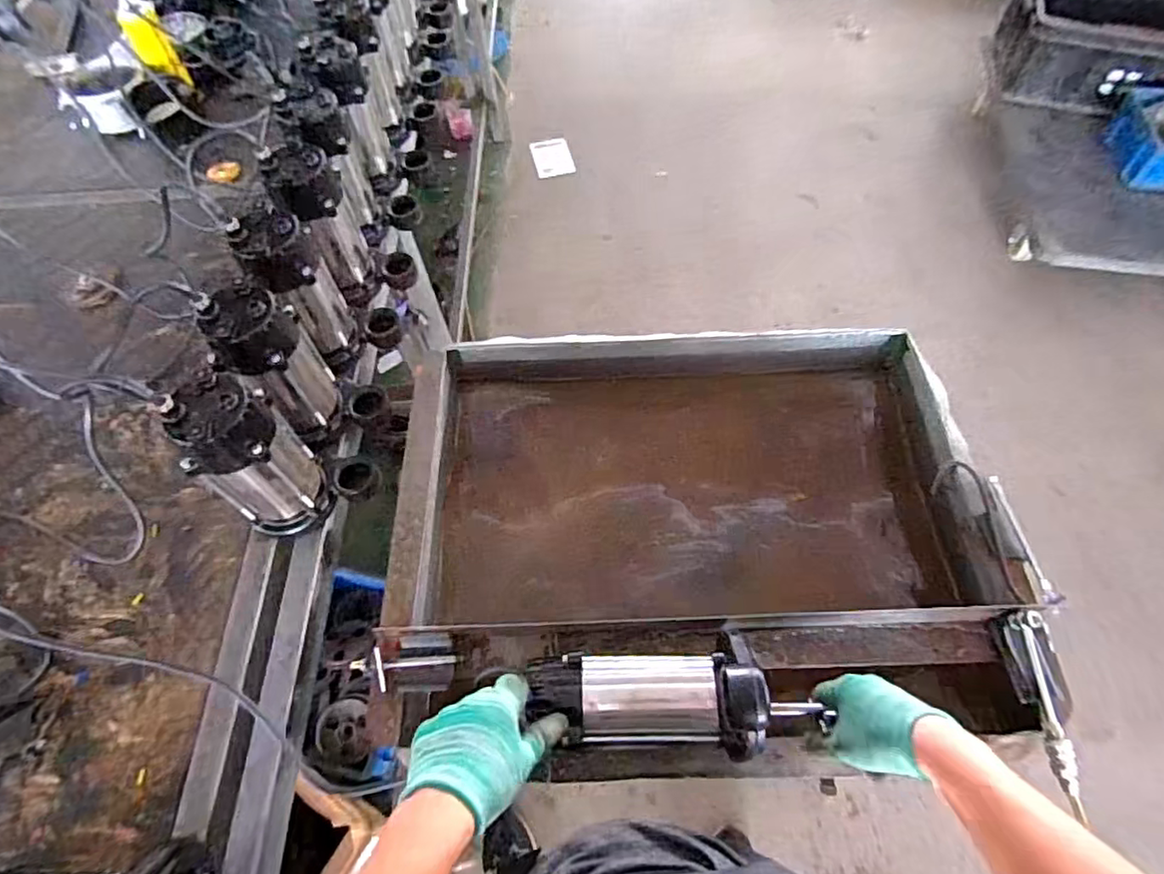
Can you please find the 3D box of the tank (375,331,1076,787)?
[{"bbox_3d":[0.153,0.129,0.913,0.743,0.258,0.633,-2,60,2],"label":"tank"}]

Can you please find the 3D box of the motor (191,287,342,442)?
[{"bbox_3d":[-0.378,-0.087,0.788,0.104,0.204,0.087,-39,65,-17],"label":"motor"}]

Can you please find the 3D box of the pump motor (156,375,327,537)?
[{"bbox_3d":[-0.377,0.029,0.732,0.102,0.232,0.087,-29,63,-13],"label":"pump motor"}]

